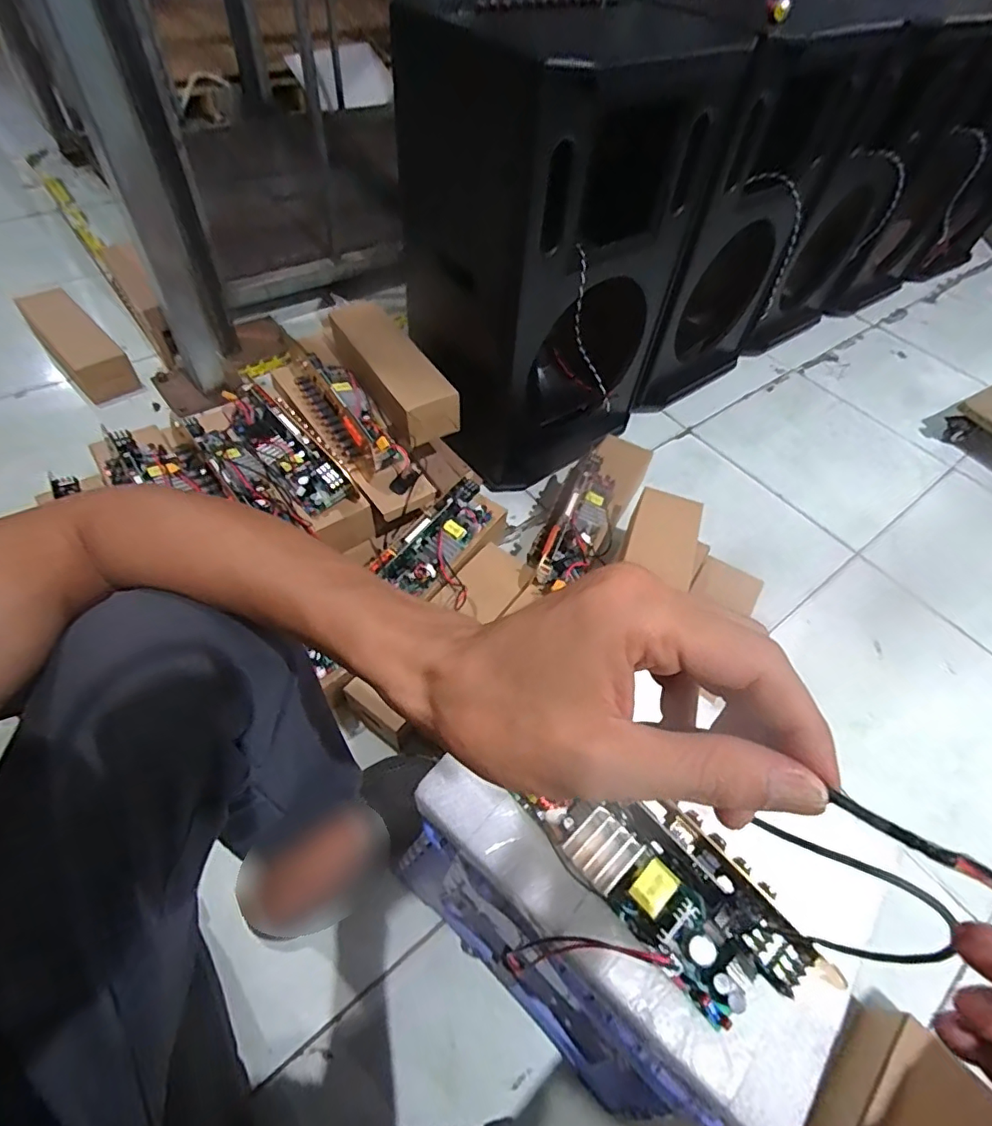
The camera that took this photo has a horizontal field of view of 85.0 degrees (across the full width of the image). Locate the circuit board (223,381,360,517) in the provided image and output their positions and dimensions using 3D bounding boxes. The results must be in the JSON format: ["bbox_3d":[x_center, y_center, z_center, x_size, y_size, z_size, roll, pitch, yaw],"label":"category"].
[{"bbox_3d":[-0.300,-0.166,0.767,0.074,0.029,0.242,-42,74,-8],"label":"circuit board"}]

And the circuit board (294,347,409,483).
[{"bbox_3d":[-0.231,-0.233,0.832,0.094,0.051,0.270,-26,61,-22],"label":"circuit board"}]

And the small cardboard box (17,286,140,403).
[{"bbox_3d":[-0.830,-0.434,1.069,0.340,0.081,0.095,41,60,22],"label":"small cardboard box"}]

